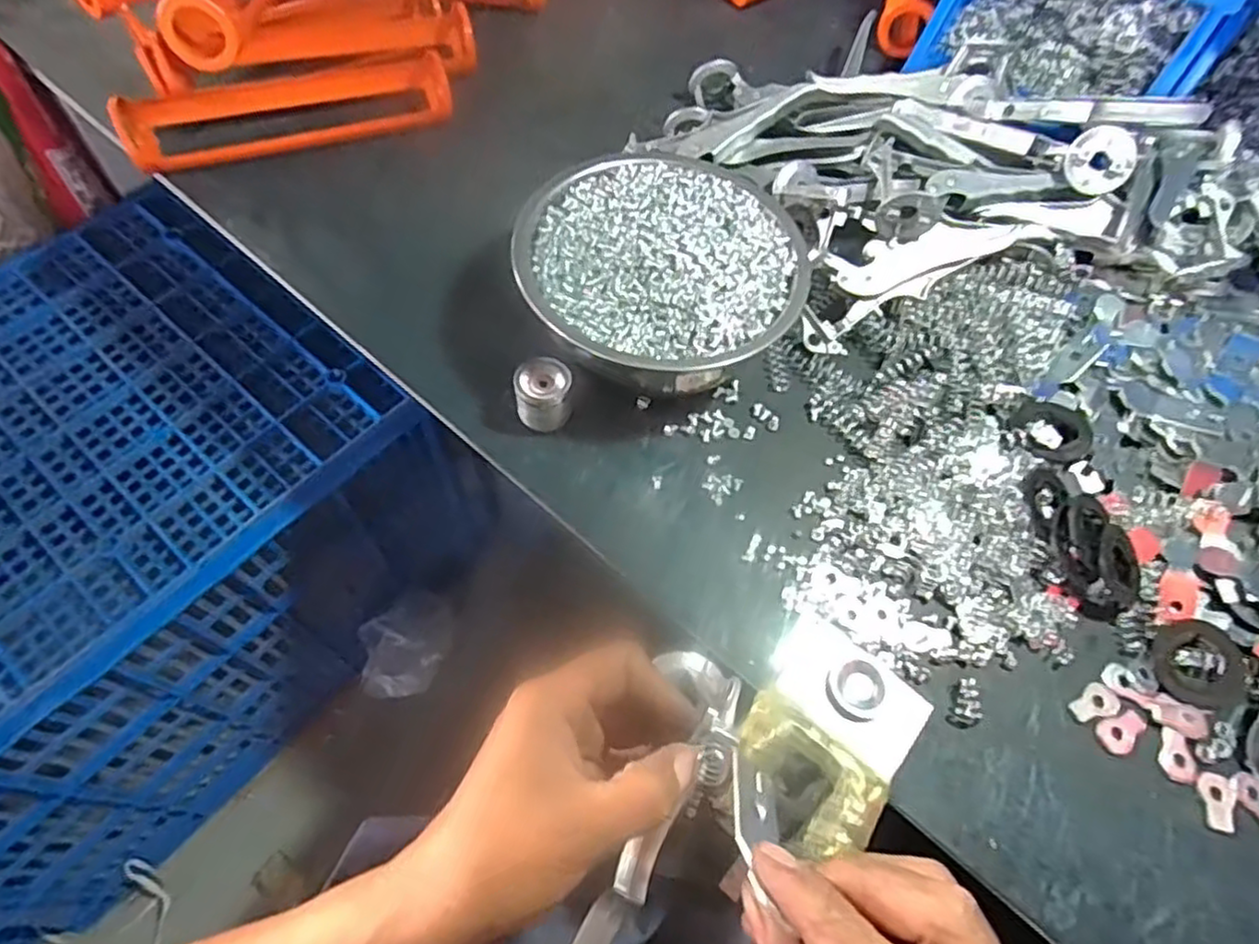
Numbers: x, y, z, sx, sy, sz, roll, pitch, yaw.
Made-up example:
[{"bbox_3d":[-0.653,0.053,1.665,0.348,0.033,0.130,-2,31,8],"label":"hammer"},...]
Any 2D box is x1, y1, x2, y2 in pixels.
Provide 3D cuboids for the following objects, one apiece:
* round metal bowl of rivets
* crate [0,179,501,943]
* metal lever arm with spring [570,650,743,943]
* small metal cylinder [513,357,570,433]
[{"bbox_3d":[0.021,-0.129,0.476,0.177,0.067,0.172,2,61,-3],"label":"round metal bowl of rivets"},{"bbox_3d":[-0.570,0.086,0.772,0.470,0.351,0.615,40,66,17],"label":"crate"},{"bbox_3d":[-0.002,0.150,0.275,0.042,0.036,0.176,27,64,11],"label":"metal lever arm with spring"},{"bbox_3d":[-0.055,-0.049,0.450,0.034,0.030,0.039,-5,62,-7],"label":"small metal cylinder"}]

